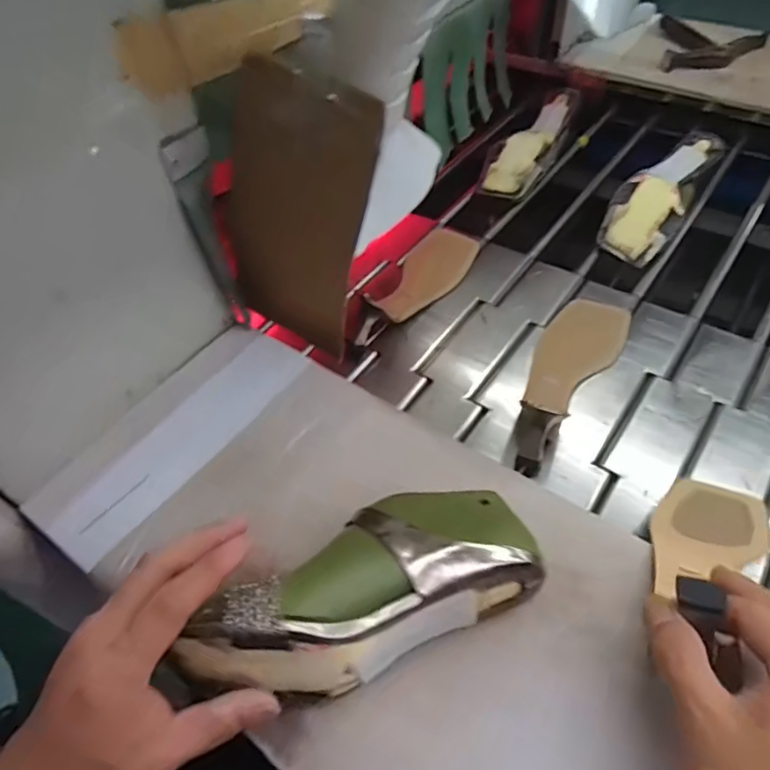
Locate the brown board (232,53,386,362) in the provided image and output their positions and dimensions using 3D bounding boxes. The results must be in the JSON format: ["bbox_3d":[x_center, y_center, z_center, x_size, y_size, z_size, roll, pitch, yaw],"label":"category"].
[{"bbox_3d":[-0.073,-0.132,0.444,0.115,0.207,0.018,21,34,8],"label":"brown board"}]

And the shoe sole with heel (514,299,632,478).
[{"bbox_3d":[0.174,-0.022,0.523,0.072,0.060,0.224,22,57,20],"label":"shoe sole with heel"}]

